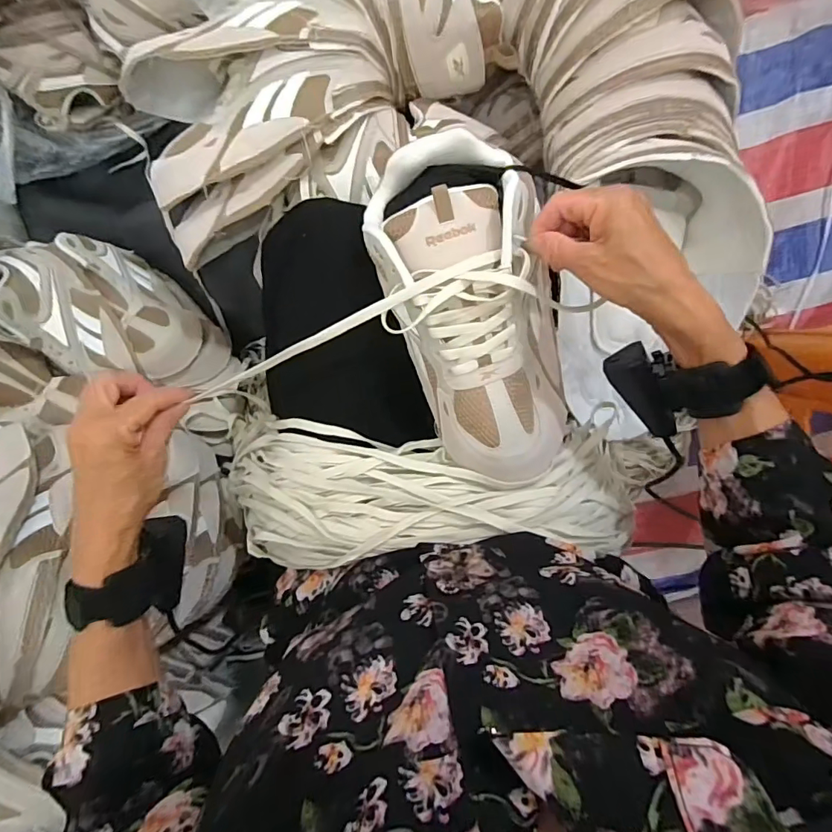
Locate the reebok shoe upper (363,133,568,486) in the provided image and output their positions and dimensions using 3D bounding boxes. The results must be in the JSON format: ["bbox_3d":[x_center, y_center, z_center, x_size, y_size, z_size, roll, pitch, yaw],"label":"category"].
[{"bbox_3d":[0.049,-0.079,0.386,0.123,0.069,0.262,-16,97,5],"label":"reebok shoe upper"}]

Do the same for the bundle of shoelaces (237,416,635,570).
[{"bbox_3d":[0.008,0.060,0.416,0.350,0.079,0.115,-3,97,4],"label":"bundle of shoelaces"}]

